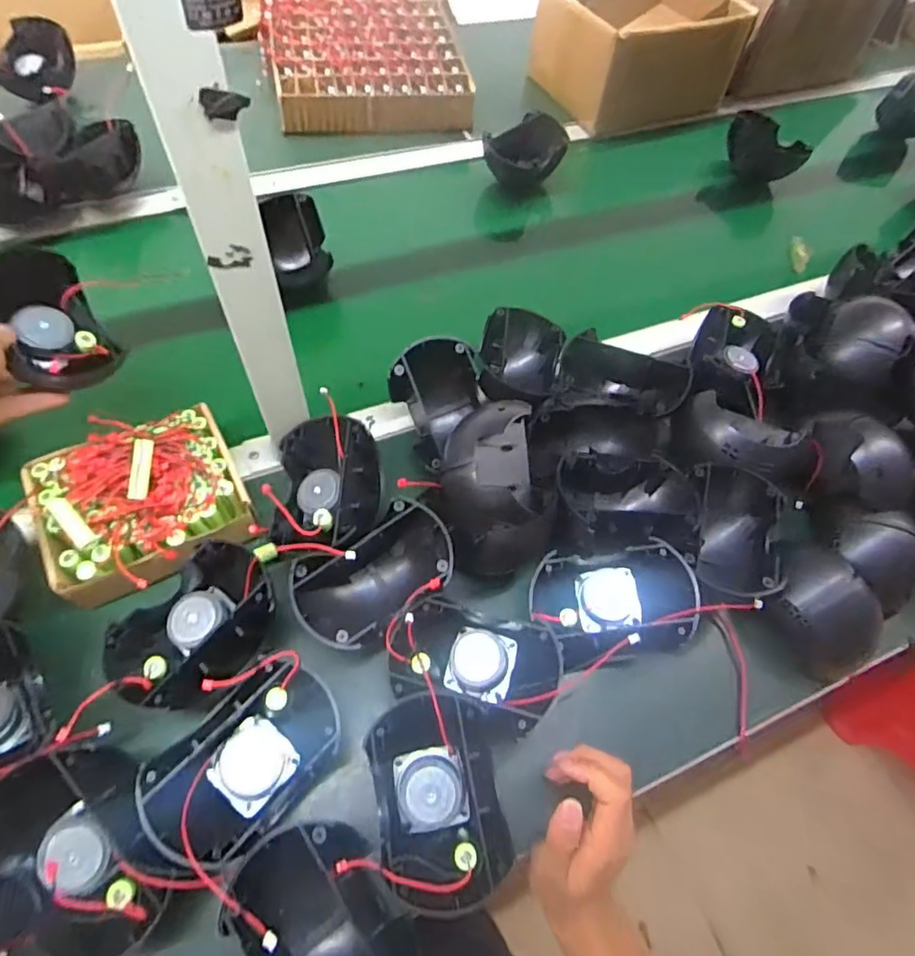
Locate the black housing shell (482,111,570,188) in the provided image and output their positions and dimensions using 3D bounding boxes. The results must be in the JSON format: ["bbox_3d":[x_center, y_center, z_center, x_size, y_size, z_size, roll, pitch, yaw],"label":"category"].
[{"bbox_3d":[0.102,-0.472,0.851,0.107,0.098,0.123,18,60,6],"label":"black housing shell"}]

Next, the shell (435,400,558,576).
[{"bbox_3d":[0.034,0.013,0.509,0.070,0.082,0.145,-1,69,-33],"label":"shell"}]

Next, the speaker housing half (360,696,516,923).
[{"bbox_3d":[-0.016,0.231,0.411,0.096,0.064,0.133,-8,61,-9],"label":"speaker housing half"}]

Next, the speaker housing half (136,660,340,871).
[{"bbox_3d":[-0.150,0.201,0.412,0.087,0.062,0.134,37,64,16],"label":"speaker housing half"}]

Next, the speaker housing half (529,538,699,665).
[{"bbox_3d":[0.127,0.105,0.486,0.132,0.055,0.092,-2,60,-6],"label":"speaker housing half"}]

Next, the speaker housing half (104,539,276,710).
[{"bbox_3d":[-0.205,0.116,0.451,0.097,0.048,0.132,32,62,14],"label":"speaker housing half"}]

